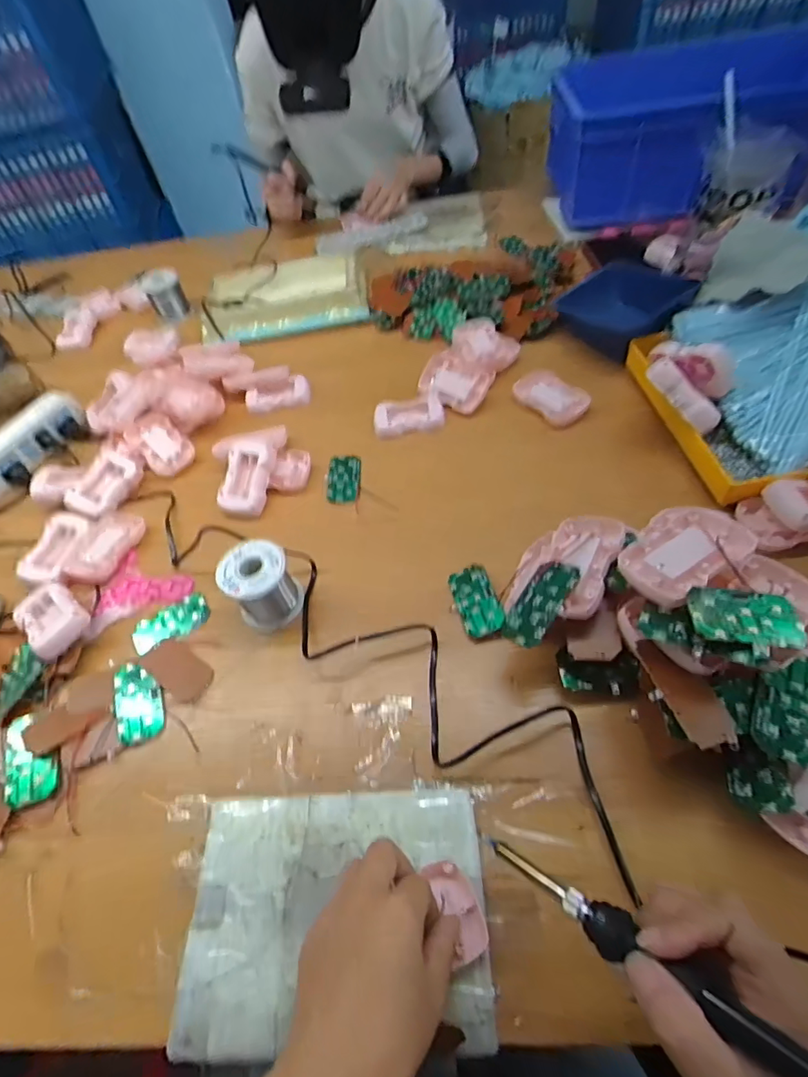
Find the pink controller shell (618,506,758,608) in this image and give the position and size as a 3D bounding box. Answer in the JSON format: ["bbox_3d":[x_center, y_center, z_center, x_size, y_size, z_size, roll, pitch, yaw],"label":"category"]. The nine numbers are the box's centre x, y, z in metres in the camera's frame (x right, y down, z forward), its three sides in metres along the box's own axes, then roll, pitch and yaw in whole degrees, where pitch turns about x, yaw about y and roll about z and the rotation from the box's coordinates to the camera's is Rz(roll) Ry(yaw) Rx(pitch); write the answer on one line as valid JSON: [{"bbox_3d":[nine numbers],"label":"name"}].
[{"bbox_3d":[0.199,0.011,0.364,0.090,0.018,0.060,-34,44,-14],"label":"pink controller shell"}]

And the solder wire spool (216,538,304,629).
[{"bbox_3d":[-0.134,0.044,0.476,0.060,0.066,0.061,-4,54,6],"label":"solder wire spool"}]

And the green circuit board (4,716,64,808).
[{"bbox_3d":[-0.313,0.185,0.427,0.040,0.010,0.075,-20,56,-9],"label":"green circuit board"}]

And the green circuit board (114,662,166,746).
[{"bbox_3d":[-0.237,0.145,0.453,0.039,0.006,0.075,-21,56,-10],"label":"green circuit board"}]

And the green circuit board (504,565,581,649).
[{"bbox_3d":[0.105,0.050,0.391,0.071,0.005,0.041,-56,31,-11],"label":"green circuit board"}]

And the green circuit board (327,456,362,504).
[{"bbox_3d":[-0.069,-0.070,0.591,0.038,0.005,0.069,-2,55,3],"label":"green circuit board"}]

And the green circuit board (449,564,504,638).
[{"bbox_3d":[0.066,0.056,0.464,0.036,0.004,0.074,-29,46,13],"label":"green circuit board"}]

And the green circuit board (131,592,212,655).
[{"bbox_3d":[-0.231,0.084,0.502,0.074,0.007,0.039,-25,57,-13],"label":"green circuit board"}]

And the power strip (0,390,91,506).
[{"bbox_3d":[-0.481,-0.111,0.642,0.047,0.054,0.189,17,59,17],"label":"power strip"}]

